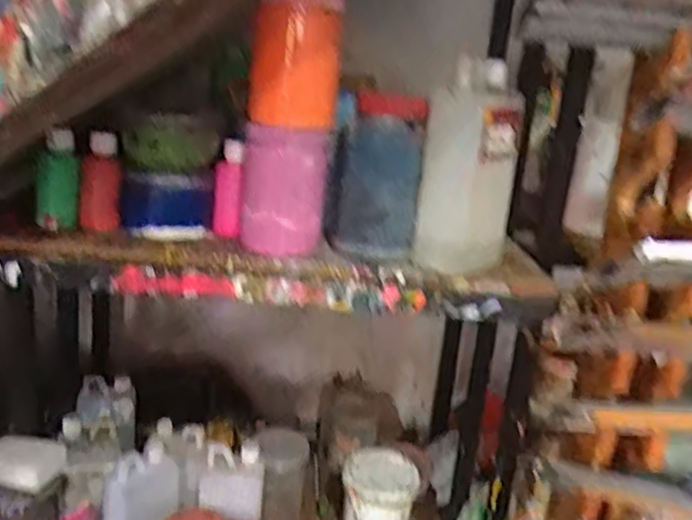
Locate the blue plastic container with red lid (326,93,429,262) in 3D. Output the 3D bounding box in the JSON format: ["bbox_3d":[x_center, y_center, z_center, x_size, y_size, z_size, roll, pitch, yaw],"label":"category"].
[{"bbox_3d":[0.033,-0.093,0.769,0.094,0.163,0.112,6,16,-2],"label":"blue plastic container with red lid"}]

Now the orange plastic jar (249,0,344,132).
[{"bbox_3d":[-0.051,-0.206,0.727,0.087,0.132,0.086,5,16,-7],"label":"orange plastic jar"}]

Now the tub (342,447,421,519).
[{"bbox_3d":[0.059,0.412,1.210,0.136,0.144,0.122,7,16,3],"label":"tub"}]

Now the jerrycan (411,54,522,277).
[{"bbox_3d":[0.132,-0.097,0.743,0.069,0.212,0.096,17,19,32],"label":"jerrycan"}]

